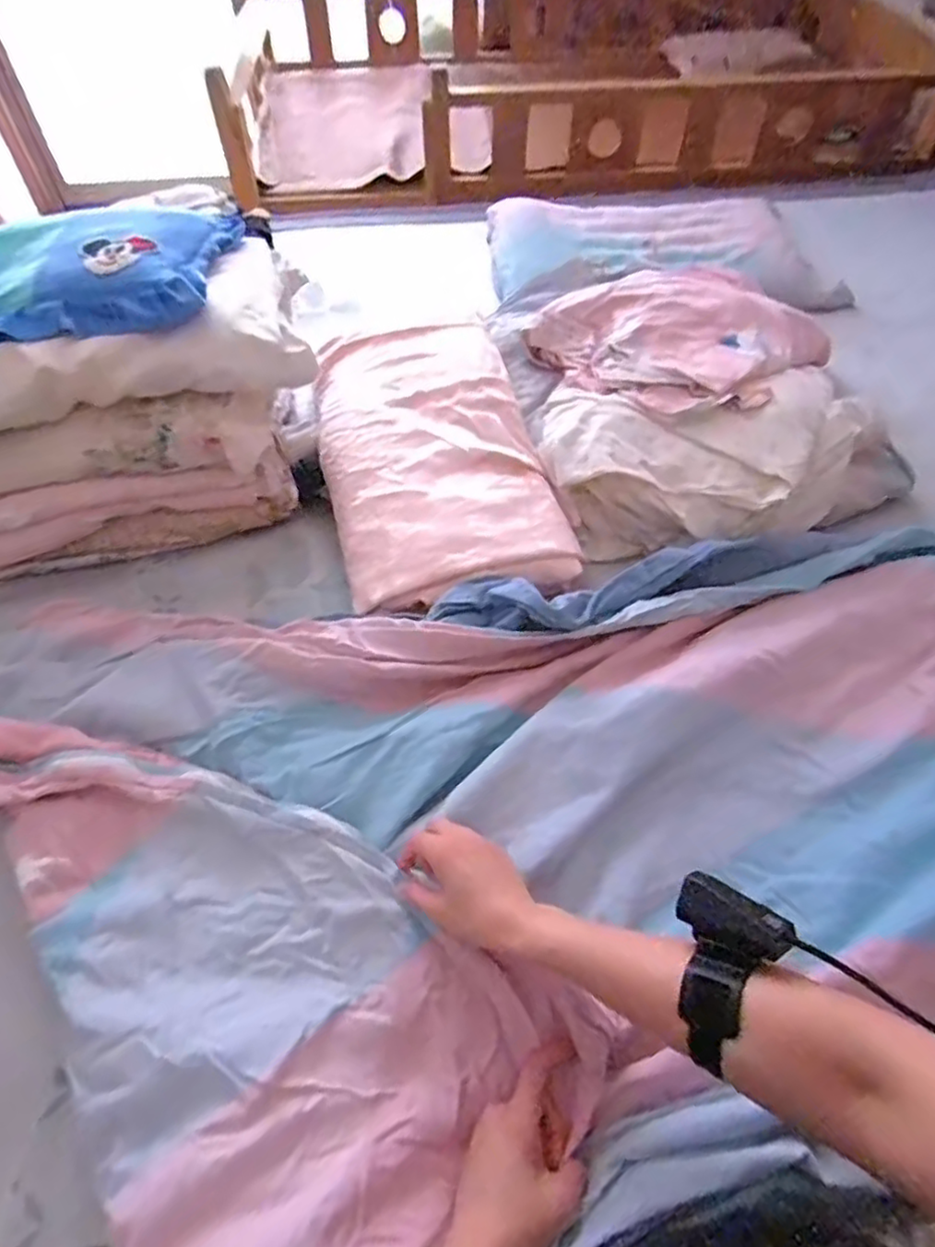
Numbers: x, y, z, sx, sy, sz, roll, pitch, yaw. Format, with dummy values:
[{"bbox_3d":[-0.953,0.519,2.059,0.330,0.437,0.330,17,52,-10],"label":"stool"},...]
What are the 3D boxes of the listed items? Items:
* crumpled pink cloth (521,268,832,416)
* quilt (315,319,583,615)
[{"bbox_3d":[0.317,-0.419,0.978,0.379,0.102,0.376,-33,61,-21],"label":"crumpled pink cloth"},{"bbox_3d":[-0.049,-0.237,0.896,0.287,0.072,0.484,-13,56,-9],"label":"quilt"}]

